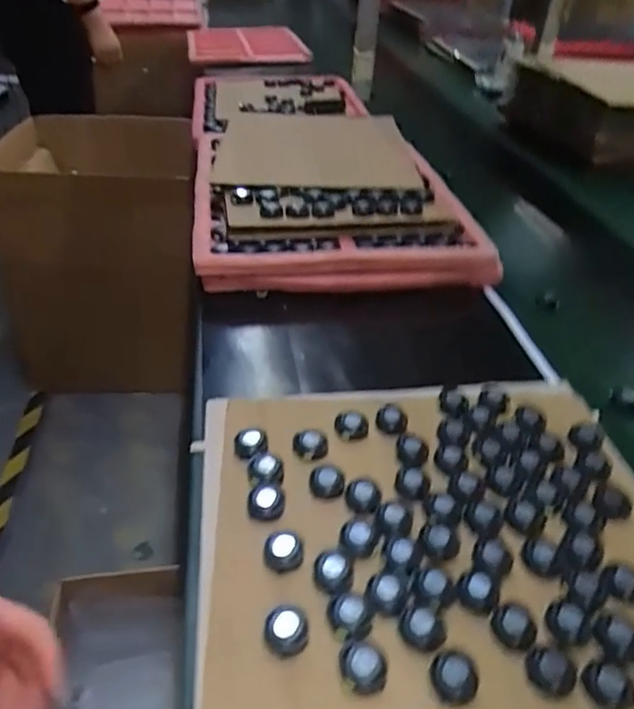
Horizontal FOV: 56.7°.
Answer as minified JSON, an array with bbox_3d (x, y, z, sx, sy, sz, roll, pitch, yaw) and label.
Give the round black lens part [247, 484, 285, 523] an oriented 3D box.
[{"bbox_3d":[-0.039,0.115,0.456,0.028,0.011,0.030,2,37,-2],"label":"round black lens part"}]

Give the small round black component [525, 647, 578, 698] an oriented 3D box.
[{"bbox_3d":[0.146,0.197,0.366,0.029,0.010,0.028,2,37,-2],"label":"small round black component"}]

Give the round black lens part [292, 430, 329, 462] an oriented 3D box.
[{"bbox_3d":[-0.004,0.080,0.508,0.029,0.013,0.029,2,37,-2],"label":"round black lens part"}]

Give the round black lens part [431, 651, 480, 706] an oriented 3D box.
[{"bbox_3d":[0.083,0.195,0.355,0.027,0.010,0.027,2,37,-2],"label":"round black lens part"}]

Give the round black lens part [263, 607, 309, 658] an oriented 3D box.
[{"bbox_3d":[-0.019,0.176,0.373,0.027,0.013,0.027,2,37,-2],"label":"round black lens part"}]

